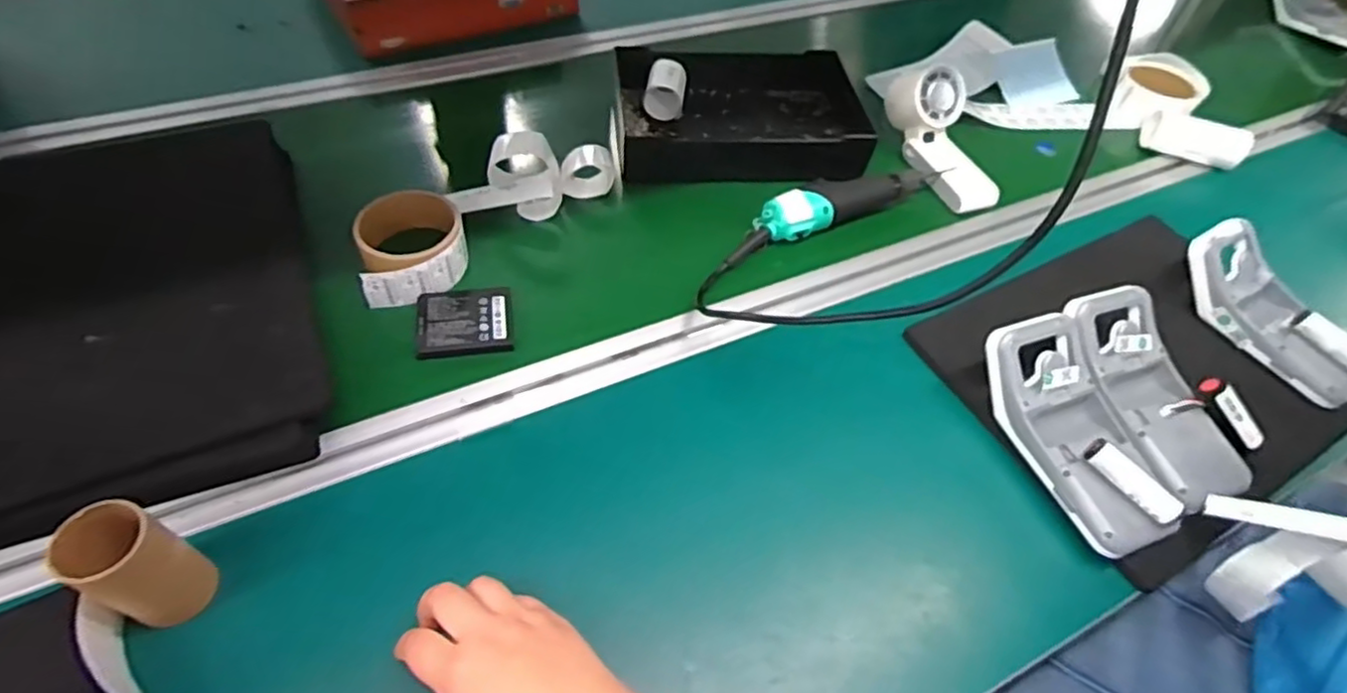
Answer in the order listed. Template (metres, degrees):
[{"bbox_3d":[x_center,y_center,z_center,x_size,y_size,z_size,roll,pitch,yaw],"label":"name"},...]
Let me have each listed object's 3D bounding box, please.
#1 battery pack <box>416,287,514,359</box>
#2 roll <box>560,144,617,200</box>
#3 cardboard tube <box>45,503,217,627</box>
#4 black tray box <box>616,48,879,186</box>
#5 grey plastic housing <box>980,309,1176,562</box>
[{"bbox_3d":[-0.168,-0.022,0.542,0.072,0.008,0.065,-5,54,-10],"label":"battery pack"},{"bbox_3d":[-0.082,-0.167,0.650,0.050,0.030,0.054,1,53,-5],"label":"roll"},{"bbox_3d":[-0.297,0.123,0.372,0.041,0.090,0.042,3,53,-4],"label":"cardboard tube"},{"bbox_3d":[0.073,-0.254,0.728,0.262,0.067,0.174,1,53,-5],"label":"black tray box"},{"bbox_3d":[0.292,0.063,0.493,0.083,0.041,0.177,-11,69,-13],"label":"grey plastic housing"}]

